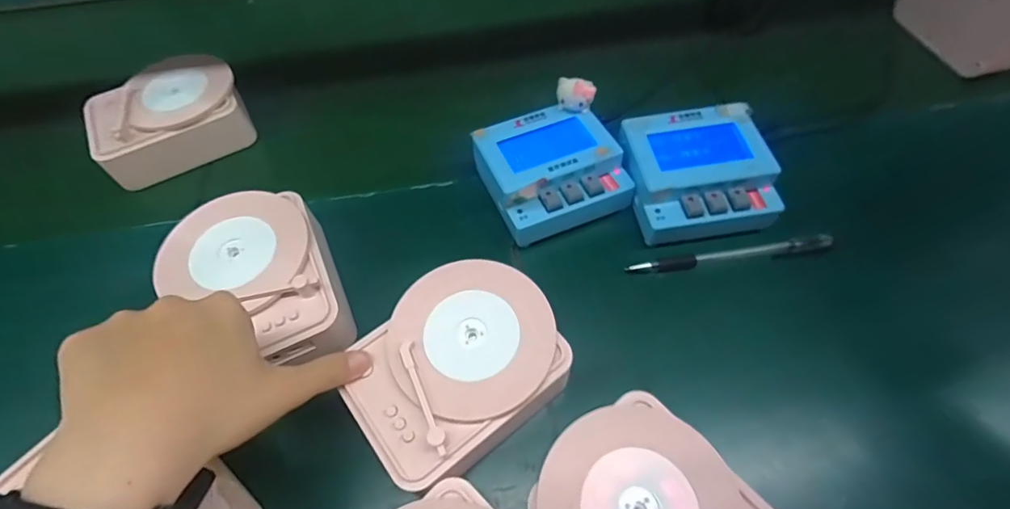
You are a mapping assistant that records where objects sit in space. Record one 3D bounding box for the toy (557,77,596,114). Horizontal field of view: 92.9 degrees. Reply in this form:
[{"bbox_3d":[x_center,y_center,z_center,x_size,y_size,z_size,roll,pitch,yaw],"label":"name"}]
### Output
[{"bbox_3d":[0.057,-0.129,0.389,0.030,0.023,0.014,7,59,7],"label":"toy"}]

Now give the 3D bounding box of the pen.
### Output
[{"bbox_3d":[0.169,0.000,0.367,0.154,0.016,0.013,-8,58,-2],"label":"pen"}]

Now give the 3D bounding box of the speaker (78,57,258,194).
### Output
[{"bbox_3d":[-0.316,-0.130,0.455,0.129,0.048,0.105,-27,61,-14],"label":"speaker"}]

